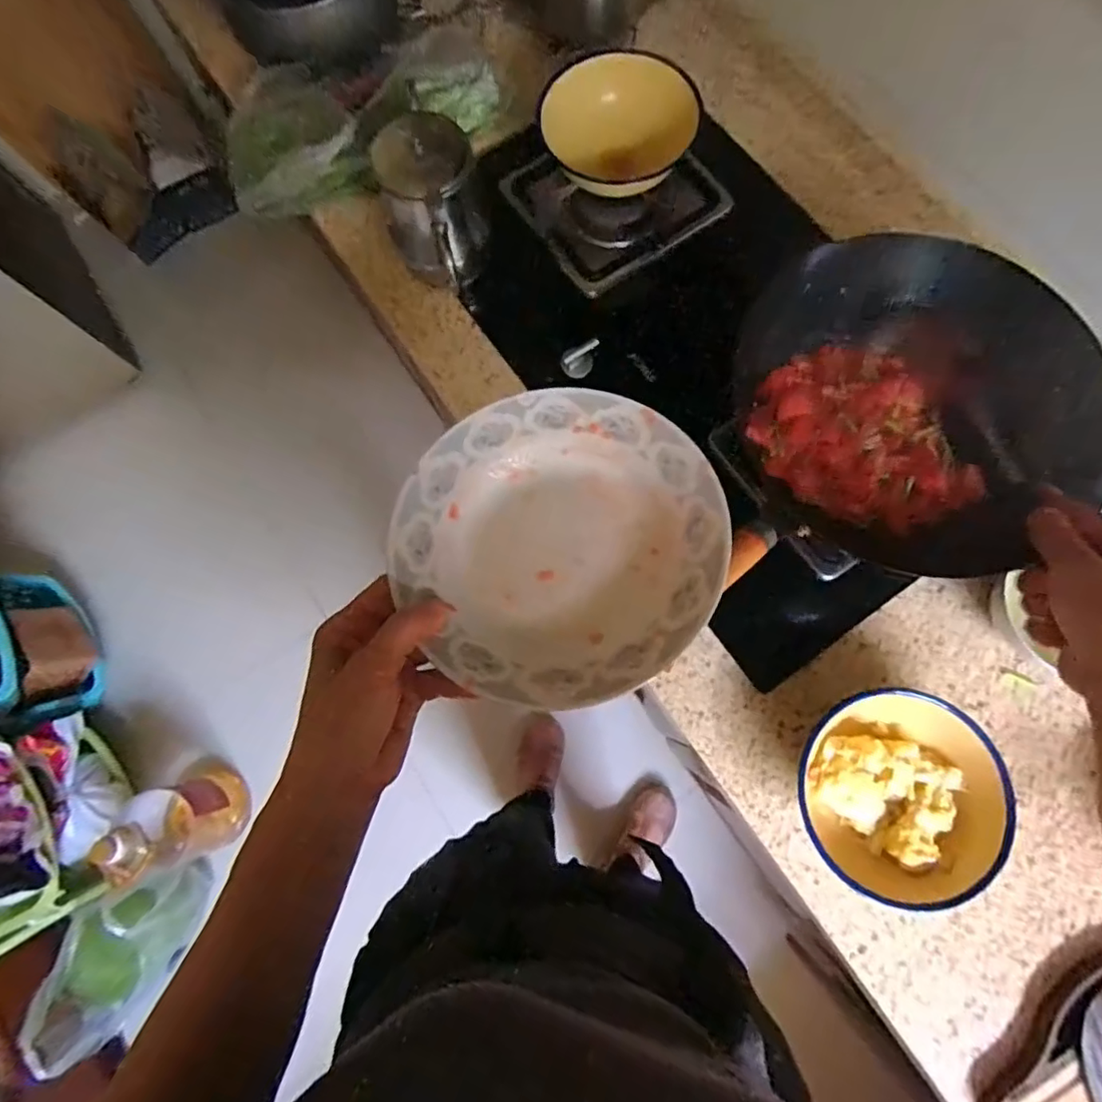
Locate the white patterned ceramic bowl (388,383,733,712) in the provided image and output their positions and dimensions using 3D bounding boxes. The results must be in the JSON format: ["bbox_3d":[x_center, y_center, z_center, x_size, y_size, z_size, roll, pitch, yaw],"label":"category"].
[{"bbox_3d":[0.003,-0.009,0.352,0.188,0.045,0.188,0,77,2],"label":"white patterned ceramic bowl"}]

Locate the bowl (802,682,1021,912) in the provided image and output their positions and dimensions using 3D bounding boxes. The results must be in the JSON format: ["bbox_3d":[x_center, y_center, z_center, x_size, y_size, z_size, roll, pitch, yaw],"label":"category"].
[{"bbox_3d":[0.304,0.218,0.531,0.167,0.070,0.180,0,77,2],"label":"bowl"}]

